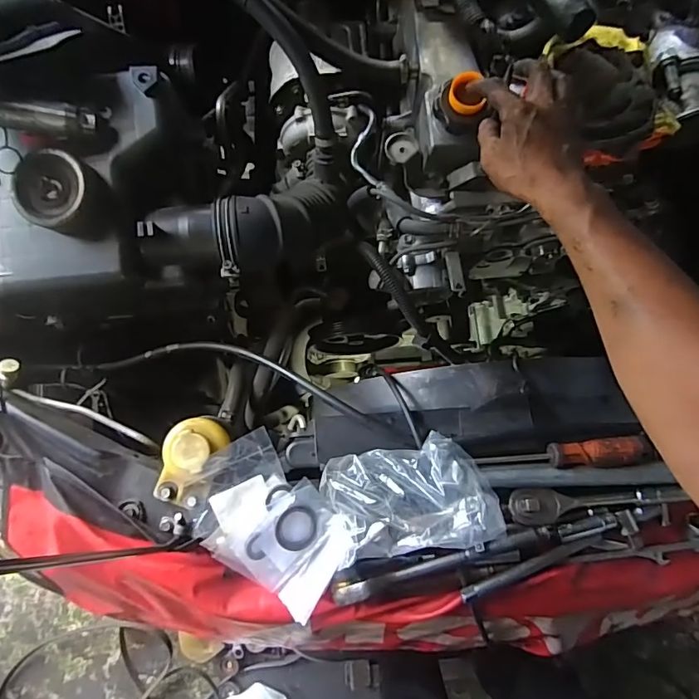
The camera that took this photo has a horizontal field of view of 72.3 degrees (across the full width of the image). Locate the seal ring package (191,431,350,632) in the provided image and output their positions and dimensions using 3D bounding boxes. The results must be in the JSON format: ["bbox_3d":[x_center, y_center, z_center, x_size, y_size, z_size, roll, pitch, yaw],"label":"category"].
[{"bbox_3d":[-0.086,0.189,0.520,0.119,0.025,0.184,-43,86,-7],"label":"seal ring package"}]

